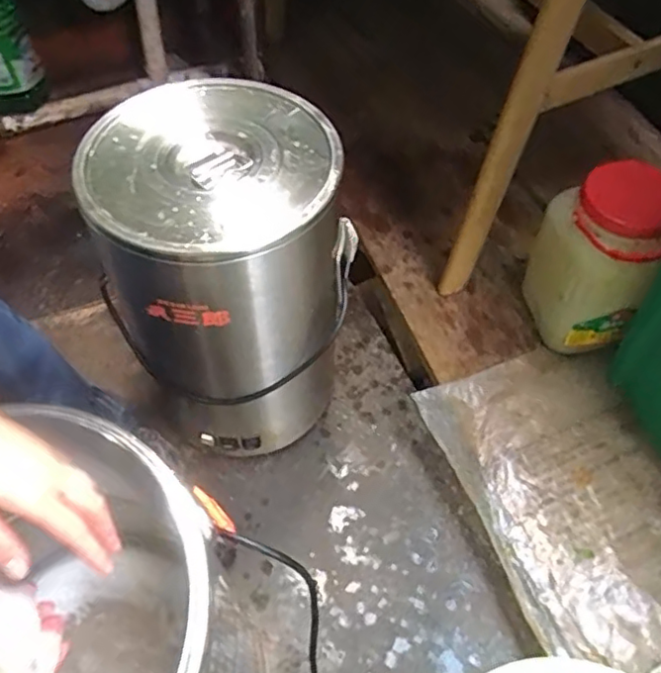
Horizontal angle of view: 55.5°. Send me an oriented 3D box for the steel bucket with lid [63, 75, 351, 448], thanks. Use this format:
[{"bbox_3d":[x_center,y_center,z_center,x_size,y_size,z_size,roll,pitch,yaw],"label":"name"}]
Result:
[{"bbox_3d":[-0.143,-0.073,0.937,0.312,0.518,0.261,-36,63,-23],"label":"steel bucket with lid"}]

